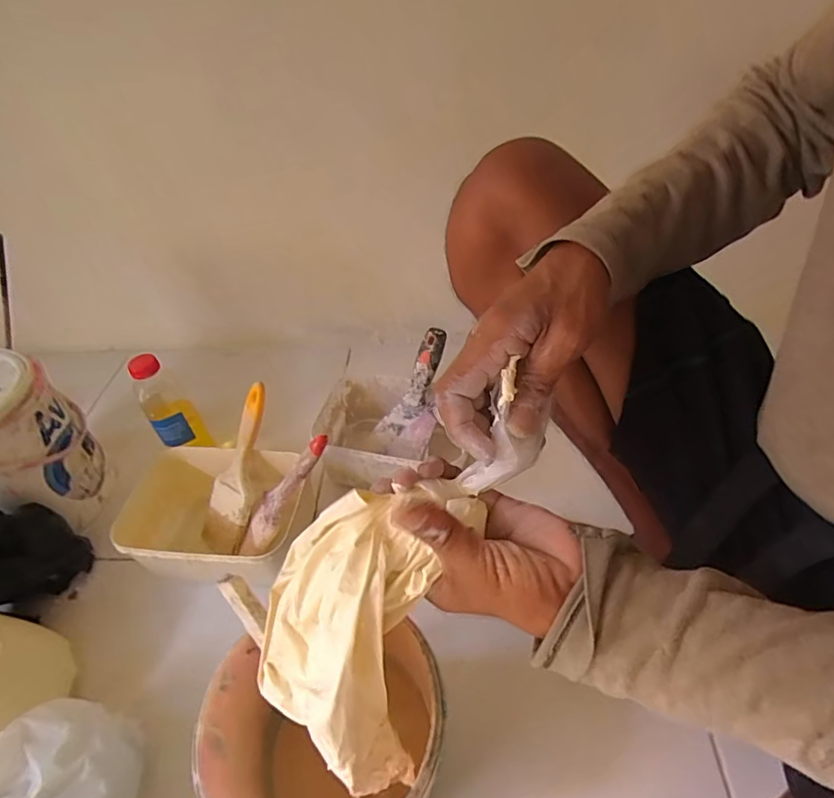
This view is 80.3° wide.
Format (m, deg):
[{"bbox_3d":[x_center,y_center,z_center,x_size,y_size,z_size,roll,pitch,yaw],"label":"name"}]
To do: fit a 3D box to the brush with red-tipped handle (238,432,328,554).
[{"bbox_3d":[-0.153,0.108,0.562,0.165,0.015,0.057,-53,51,10],"label":"brush with red-tipped handle"}]

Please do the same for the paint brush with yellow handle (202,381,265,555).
[{"bbox_3d":[-0.210,0.081,0.579,0.061,0.201,0.016,19,7,23],"label":"paint brush with yellow handle"}]

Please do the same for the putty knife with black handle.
[{"bbox_3d":[-0.001,-0.008,0.643,0.070,0.168,0.018,21,9,25],"label":"putty knife with black handle"}]

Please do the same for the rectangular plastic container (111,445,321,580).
[{"bbox_3d":[-0.230,0.139,0.581,0.202,0.094,0.147,5,47,4],"label":"rectangular plastic container"}]

